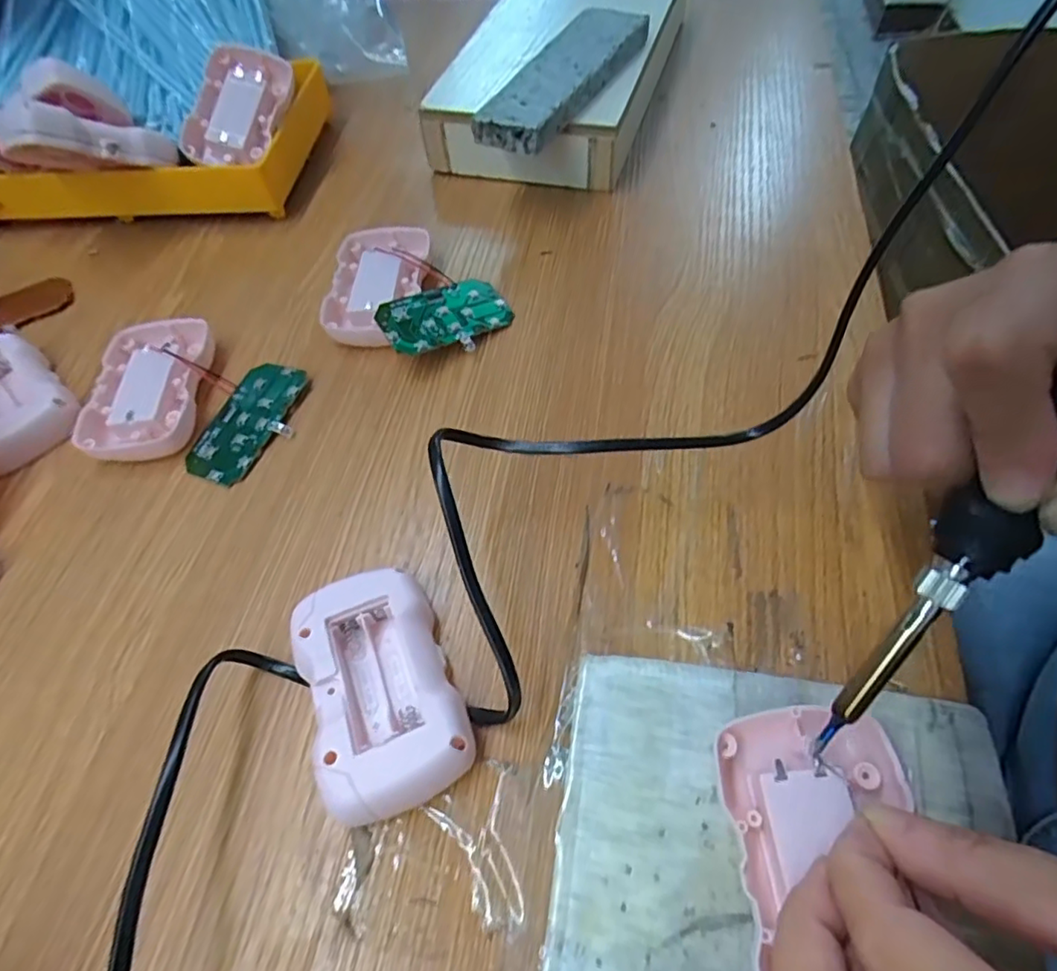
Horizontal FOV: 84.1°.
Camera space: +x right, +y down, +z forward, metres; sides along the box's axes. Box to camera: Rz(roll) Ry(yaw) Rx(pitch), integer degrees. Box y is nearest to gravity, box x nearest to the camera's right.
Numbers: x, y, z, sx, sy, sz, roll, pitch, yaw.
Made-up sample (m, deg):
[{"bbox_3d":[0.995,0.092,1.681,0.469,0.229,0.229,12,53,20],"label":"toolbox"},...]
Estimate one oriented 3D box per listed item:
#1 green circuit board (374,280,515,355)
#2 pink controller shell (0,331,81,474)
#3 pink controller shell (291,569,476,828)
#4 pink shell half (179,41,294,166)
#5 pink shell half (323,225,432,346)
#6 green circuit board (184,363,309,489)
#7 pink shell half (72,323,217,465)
[{"bbox_3d":[-0.044,-0.093,0.323,0.073,0.004,0.043,-23,69,-26],"label":"green circuit board"},{"bbox_3d":[-0.280,-0.047,0.313,0.051,0.022,0.081,-41,63,-20],"label":"pink controller shell"},{"bbox_3d":[-0.055,0.073,0.218,0.050,0.024,0.086,-23,58,-10],"label":"pink controller shell"},{"bbox_3d":[-0.194,-0.252,0.387,0.056,0.013,0.079,11,84,-1],"label":"pink shell half"},{"bbox_3d":[-0.089,-0.116,0.343,0.053,0.021,0.096,-2,57,3],"label":"pink shell half"},{"bbox_3d":[-0.144,-0.034,0.305,0.042,0.007,0.073,16,60,15],"label":"green circuit board"},{"bbox_3d":[-0.201,-0.053,0.315,0.057,0.017,0.089,-9,57,-1],"label":"pink shell half"}]

